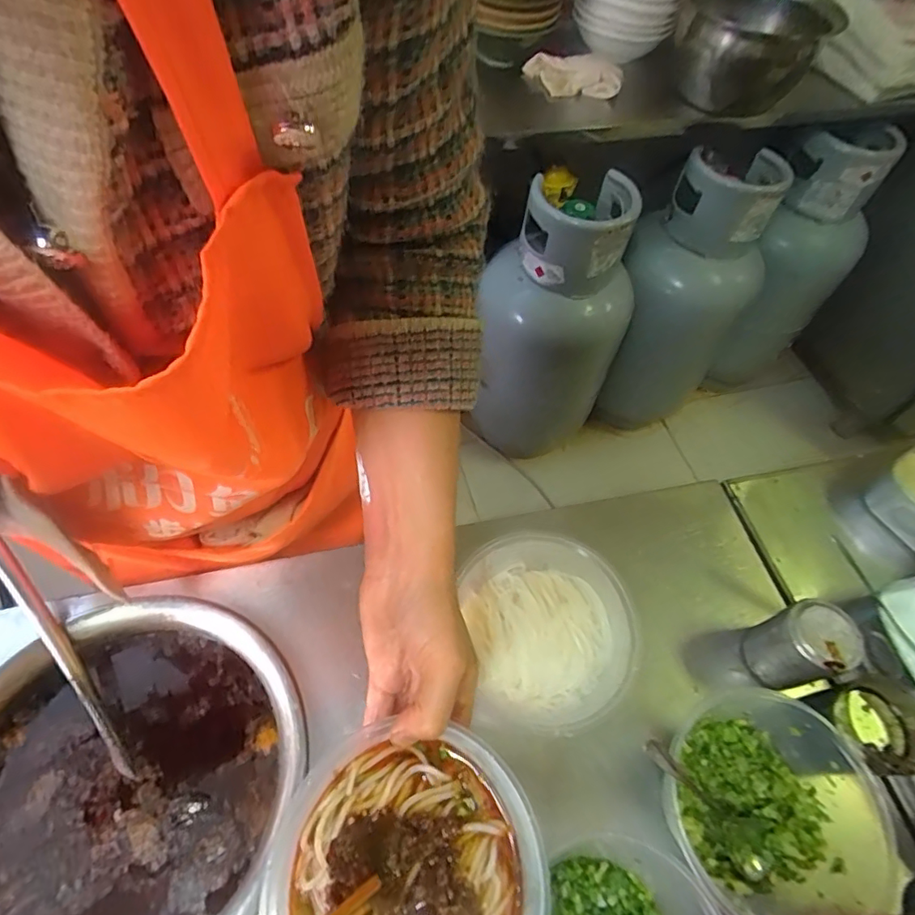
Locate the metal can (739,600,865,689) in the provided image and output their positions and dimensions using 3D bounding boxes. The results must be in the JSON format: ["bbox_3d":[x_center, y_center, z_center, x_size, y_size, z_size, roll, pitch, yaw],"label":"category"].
[{"bbox_3d":[0.279,0.152,0.441,0.055,0.081,0.052,2,59,-3],"label":"metal can"}]

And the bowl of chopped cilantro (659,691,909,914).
[{"bbox_3d":[0.209,0.245,0.381,0.141,0.083,0.134,2,59,-3],"label":"bowl of chopped cilantro"}]

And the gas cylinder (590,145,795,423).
[{"bbox_3d":[0.534,-0.377,1.351,0.266,0.662,0.260,-8,60,-9],"label":"gas cylinder"}]

